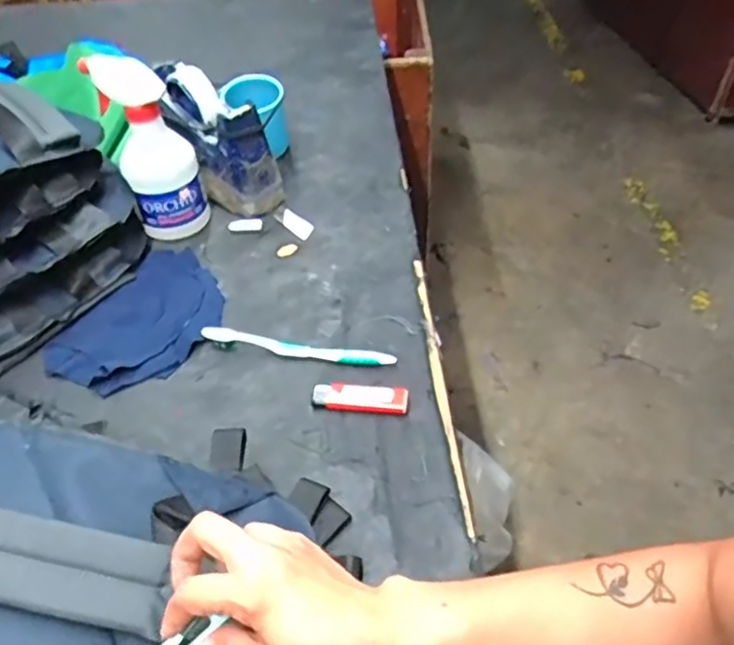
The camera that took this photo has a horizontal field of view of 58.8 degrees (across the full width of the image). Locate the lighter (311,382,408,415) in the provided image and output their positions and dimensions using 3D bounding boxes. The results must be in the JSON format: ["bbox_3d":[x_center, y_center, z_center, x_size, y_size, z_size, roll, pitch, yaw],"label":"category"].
[{"bbox_3d":[-0.006,0.063,0.560,0.081,0.009,0.025,3,47,6],"label":"lighter"}]

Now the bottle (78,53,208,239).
[{"bbox_3d":[-0.221,-0.177,0.672,0.080,0.178,0.060,-15,48,-11],"label":"bottle"}]

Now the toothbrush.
[{"bbox_3d":[-0.064,0.024,0.599,0.178,0.013,0.016,7,48,10],"label":"toothbrush"}]

